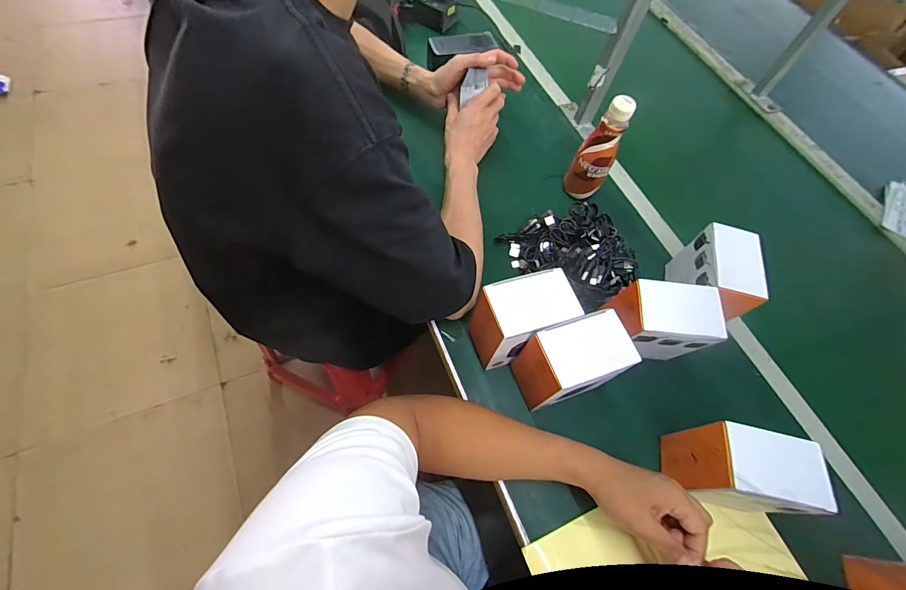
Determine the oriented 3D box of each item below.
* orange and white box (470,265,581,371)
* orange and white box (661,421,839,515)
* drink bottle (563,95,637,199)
[{"bbox_3d":[0.083,0.030,0.474,0.111,0.114,0.073,-17,66,-15],"label":"orange and white box"},{"bbox_3d":[0.309,0.186,0.415,0.111,0.099,0.074,9,62,-2],"label":"orange and white box"},{"bbox_3d":[0.220,-0.213,0.594,0.061,0.167,0.054,29,63,9],"label":"drink bottle"}]

